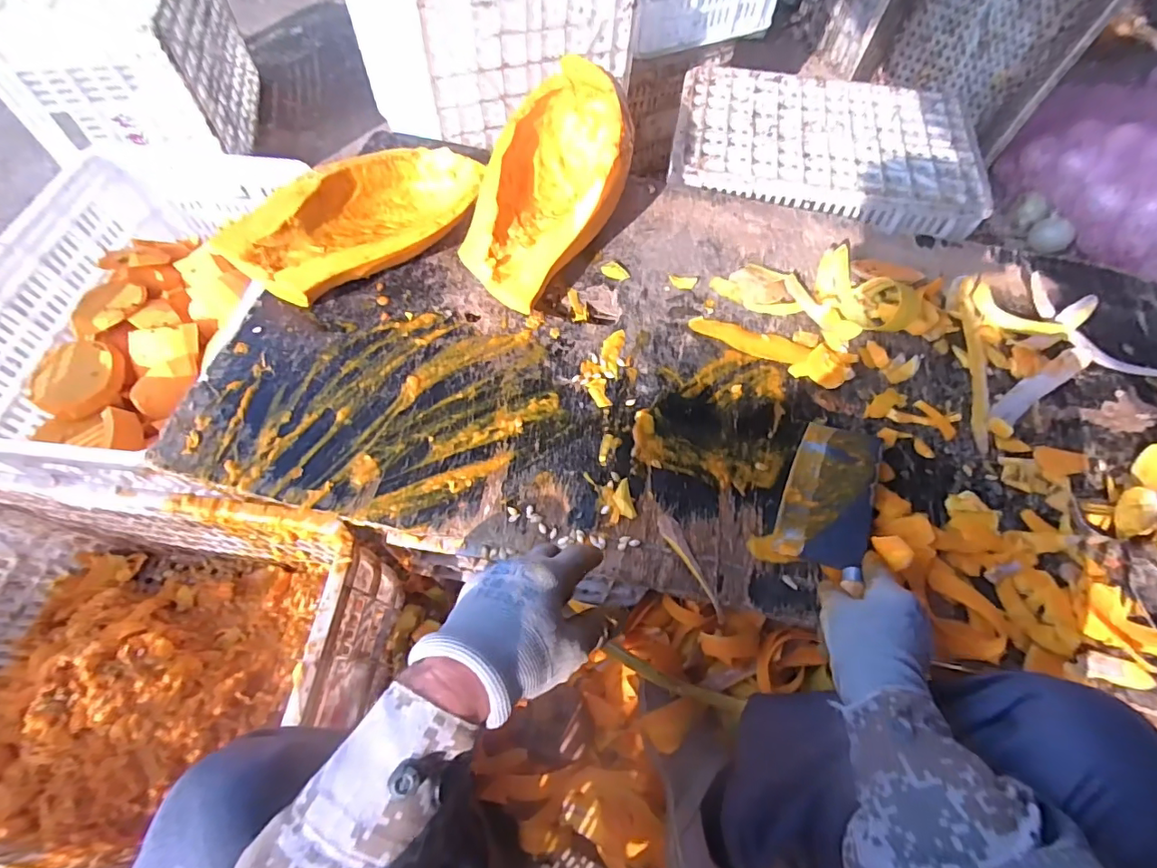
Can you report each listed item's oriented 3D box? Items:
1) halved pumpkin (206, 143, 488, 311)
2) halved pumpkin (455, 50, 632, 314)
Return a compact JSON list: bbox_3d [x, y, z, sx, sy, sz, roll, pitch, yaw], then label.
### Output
[{"bbox_3d":[-0.268,-0.267,0.638,0.313,0.081,0.159,-38,70,-20],"label":"halved pumpkin"},{"bbox_3d":[-0.033,-0.321,0.651,0.172,0.139,0.332,16,63,6],"label":"halved pumpkin"}]

